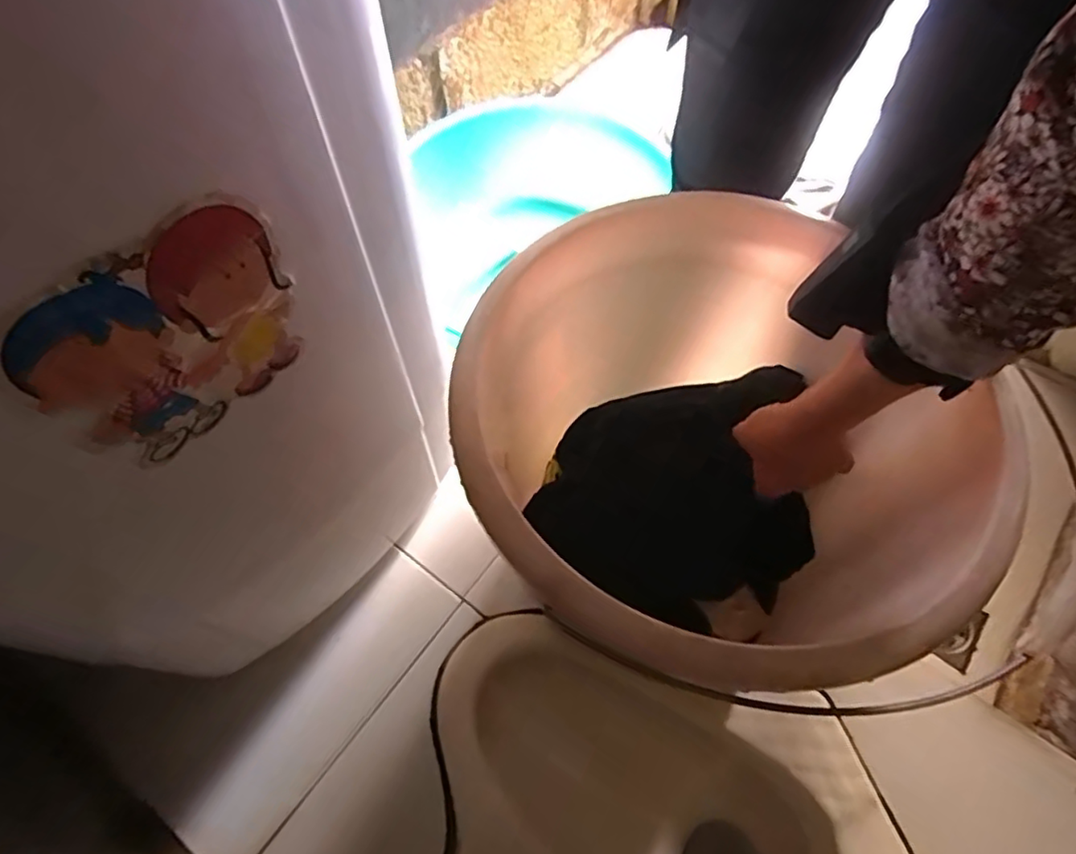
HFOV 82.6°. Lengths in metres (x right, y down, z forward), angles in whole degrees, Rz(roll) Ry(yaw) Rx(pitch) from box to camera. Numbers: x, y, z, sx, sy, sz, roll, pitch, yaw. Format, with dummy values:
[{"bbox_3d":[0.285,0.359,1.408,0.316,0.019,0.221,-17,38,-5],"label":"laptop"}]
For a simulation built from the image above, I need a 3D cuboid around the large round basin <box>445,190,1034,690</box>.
[{"bbox_3d":[0.107,0.034,0.499,0.318,0.247,0.347,0,61,0],"label":"large round basin"}]

